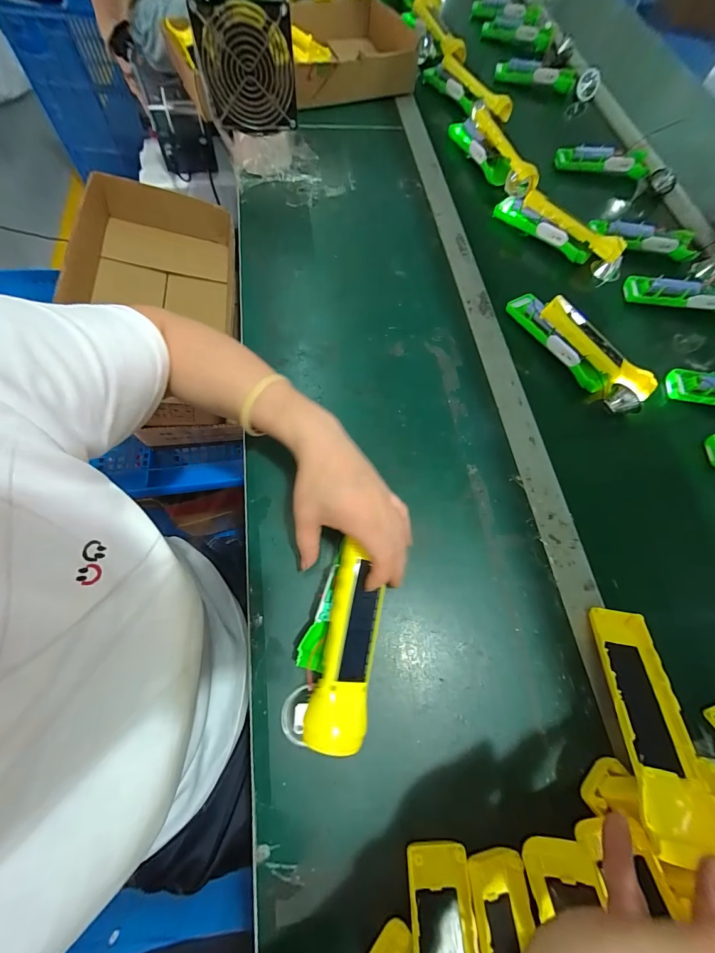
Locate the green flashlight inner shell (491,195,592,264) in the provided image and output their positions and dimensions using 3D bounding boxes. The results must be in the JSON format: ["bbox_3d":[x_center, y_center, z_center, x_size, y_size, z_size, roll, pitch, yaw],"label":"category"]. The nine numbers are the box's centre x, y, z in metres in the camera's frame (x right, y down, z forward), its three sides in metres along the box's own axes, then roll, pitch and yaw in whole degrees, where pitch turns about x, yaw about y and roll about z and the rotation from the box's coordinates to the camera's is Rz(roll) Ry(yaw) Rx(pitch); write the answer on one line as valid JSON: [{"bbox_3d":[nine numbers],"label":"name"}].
[{"bbox_3d":[0.285,-0.382,0.542,0.022,0.030,0.162,-39,75,-16],"label":"green flashlight inner shell"}]

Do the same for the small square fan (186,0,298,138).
[{"bbox_3d":[-0.146,-0.549,0.469,0.121,0.126,0.035,-9,69,-6],"label":"small square fan"}]

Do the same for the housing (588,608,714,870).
[{"bbox_3d":[0.226,0.185,0.273,0.053,0.024,0.161,14,43,3],"label":"housing"}]

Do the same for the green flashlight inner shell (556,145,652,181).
[{"bbox_3d":[0.439,-0.567,0.629,0.169,0.036,0.025,11,68,1],"label":"green flashlight inner shell"}]

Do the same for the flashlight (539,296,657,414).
[{"bbox_3d":[0.298,-0.154,0.440,0.060,0.037,0.163,-34,85,-1],"label":"flashlight"}]

